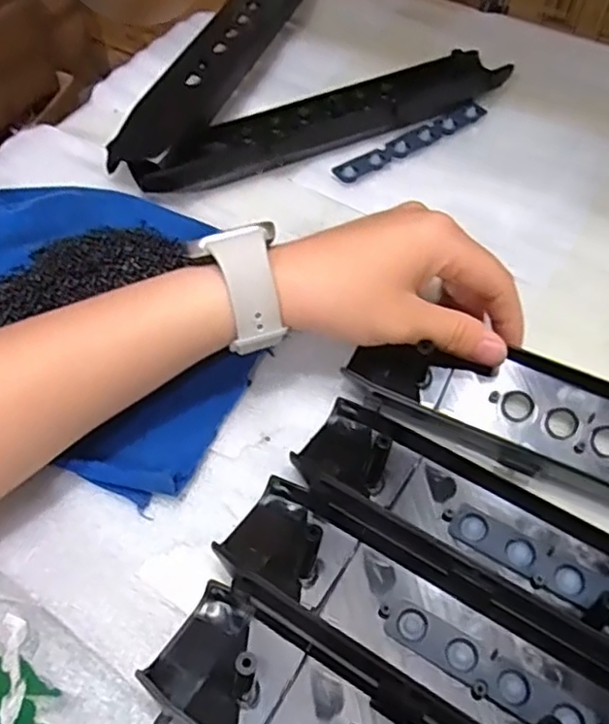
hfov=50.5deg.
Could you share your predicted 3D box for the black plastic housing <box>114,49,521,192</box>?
[{"bbox_3d":[0.009,-0.167,0.445,0.259,0.027,0.055,-22,57,-11],"label":"black plastic housing"}]

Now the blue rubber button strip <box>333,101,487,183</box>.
[{"bbox_3d":[0.074,-0.151,0.443,0.125,0.004,0.018,-29,59,-16],"label":"blue rubber button strip"}]

